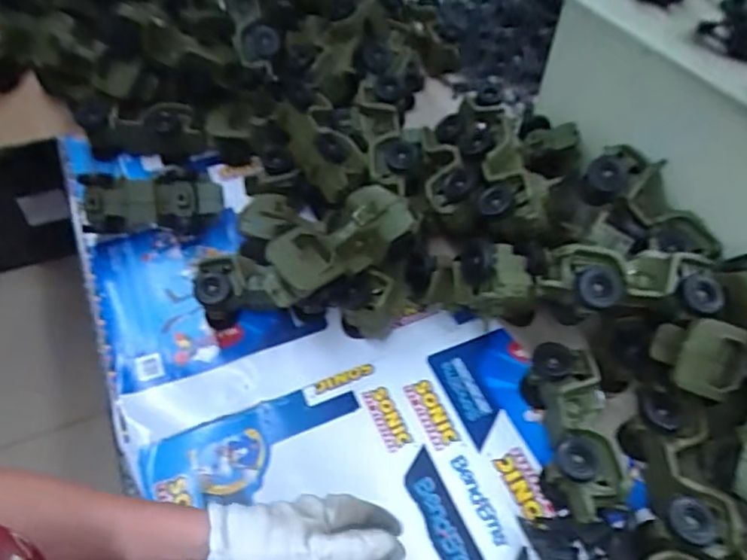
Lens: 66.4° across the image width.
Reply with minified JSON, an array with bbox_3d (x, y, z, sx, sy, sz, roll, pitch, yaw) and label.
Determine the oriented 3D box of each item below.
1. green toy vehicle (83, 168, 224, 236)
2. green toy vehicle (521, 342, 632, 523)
[{"bbox_3d":[-0.300,-0.104,0.781,0.182,0.076,0.064,-4,53,-5],"label":"green toy vehicle"},{"bbox_3d":[0.216,0.163,0.612,0.074,0.071,0.183,1,53,-2],"label":"green toy vehicle"}]

